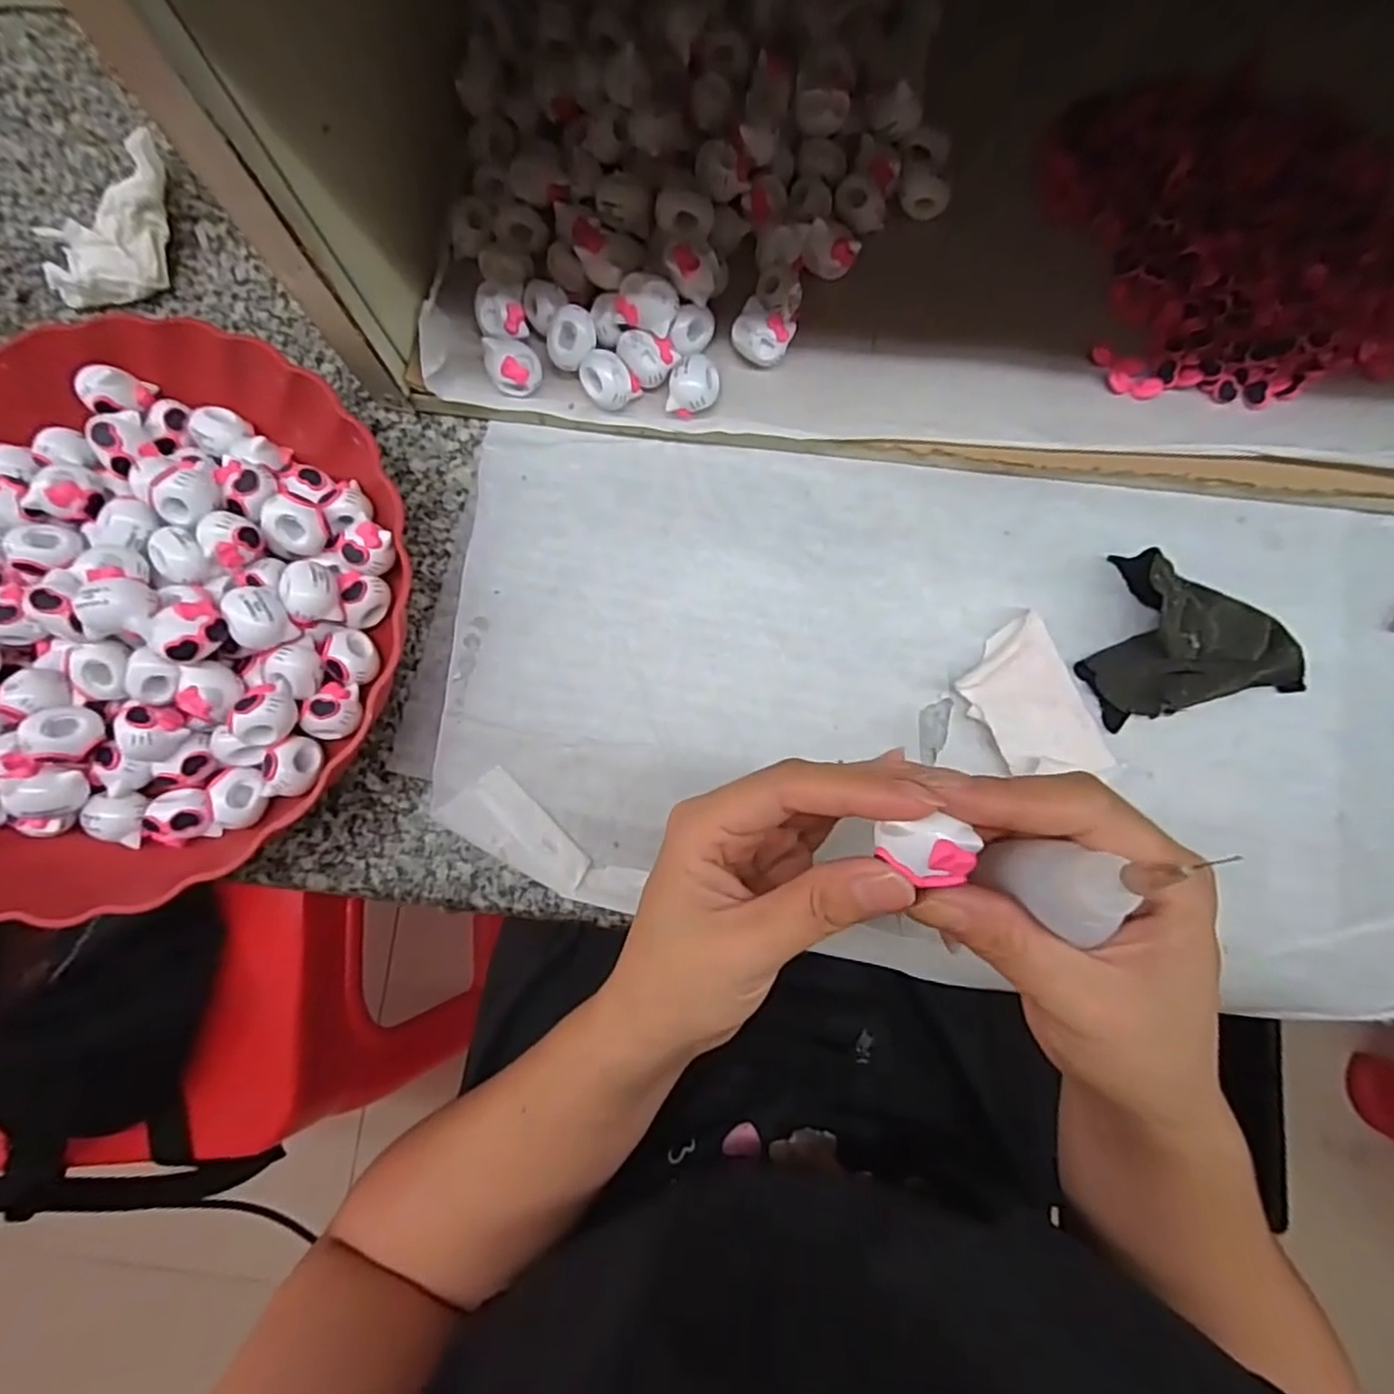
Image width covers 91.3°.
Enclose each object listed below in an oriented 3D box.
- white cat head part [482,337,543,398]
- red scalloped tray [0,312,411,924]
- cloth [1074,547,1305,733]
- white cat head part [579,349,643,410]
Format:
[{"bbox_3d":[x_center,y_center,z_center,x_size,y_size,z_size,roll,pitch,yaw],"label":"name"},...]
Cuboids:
[{"bbox_3d":[-0.083,-0.149,0.307,0.023,0.019,0.020,-23,80,-3],"label":"white cat head part"},{"bbox_3d":[-0.245,-0.037,0.295,0.235,0.056,0.243,14,80,4],"label":"red scalloped tray"},{"bbox_3d":[0.211,-0.030,0.297,0.082,0.026,0.072,-16,80,-2],"label":"cloth"},{"bbox_3d":[-0.040,-0.142,0.305,0.020,0.016,0.023,-42,82,-6],"label":"white cat head part"}]

